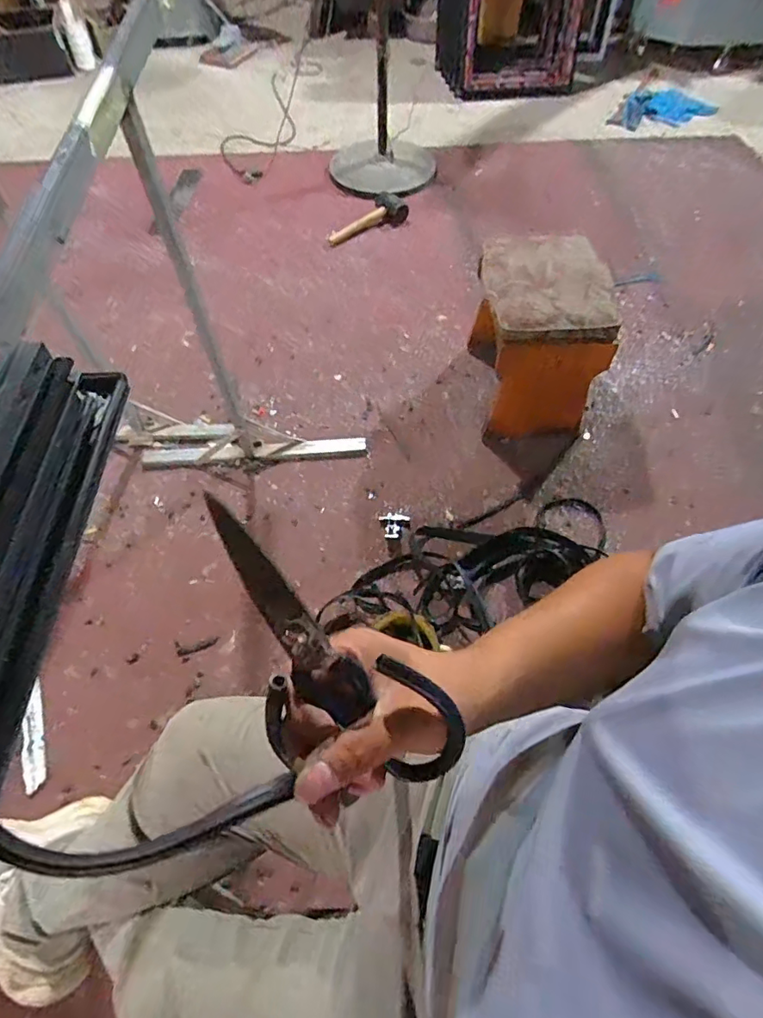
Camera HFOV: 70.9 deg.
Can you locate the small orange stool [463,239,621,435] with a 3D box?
[{"bbox_3d":[0.381,-0.431,1.349,0.280,0.333,0.335,-3,58,0],"label":"small orange stool"}]

